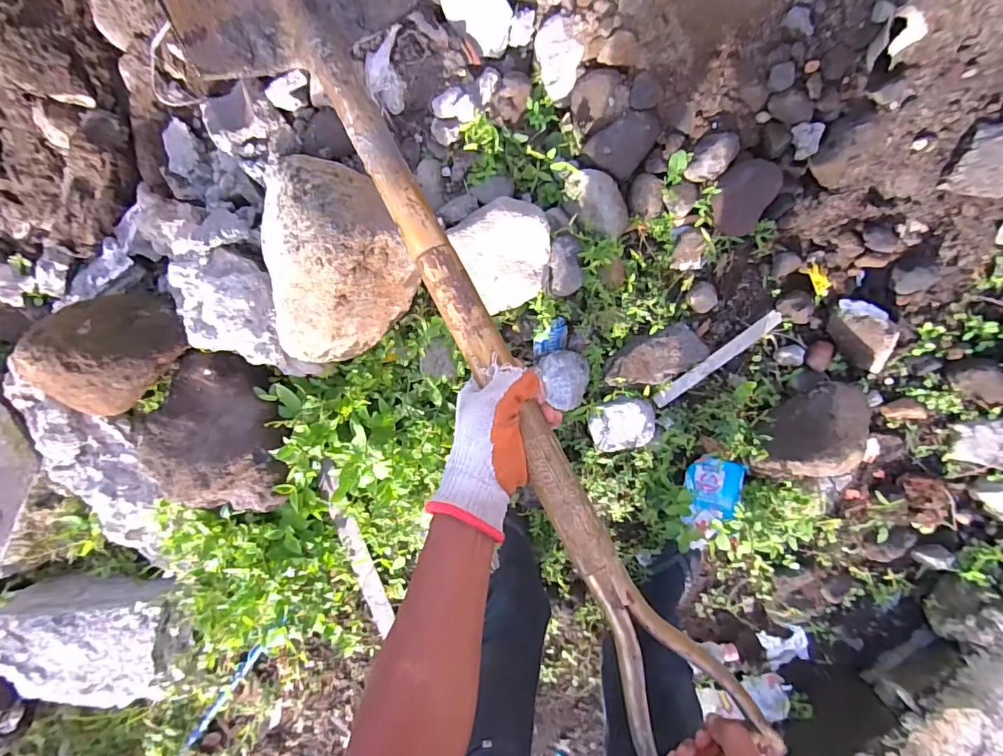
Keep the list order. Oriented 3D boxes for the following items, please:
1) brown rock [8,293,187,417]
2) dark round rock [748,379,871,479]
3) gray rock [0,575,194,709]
[{"bbox_3d":[-0.710,-0.041,0.867,0.237,0.140,0.215,-7,96,4],"label":"brown rock"},{"bbox_3d":[0.548,0.102,0.843,0.216,0.113,0.115,-40,93,6],"label":"dark round rock"},{"bbox_3d":[-0.868,0.580,1.055,0.438,0.129,0.266,-9,96,4],"label":"gray rock"}]

